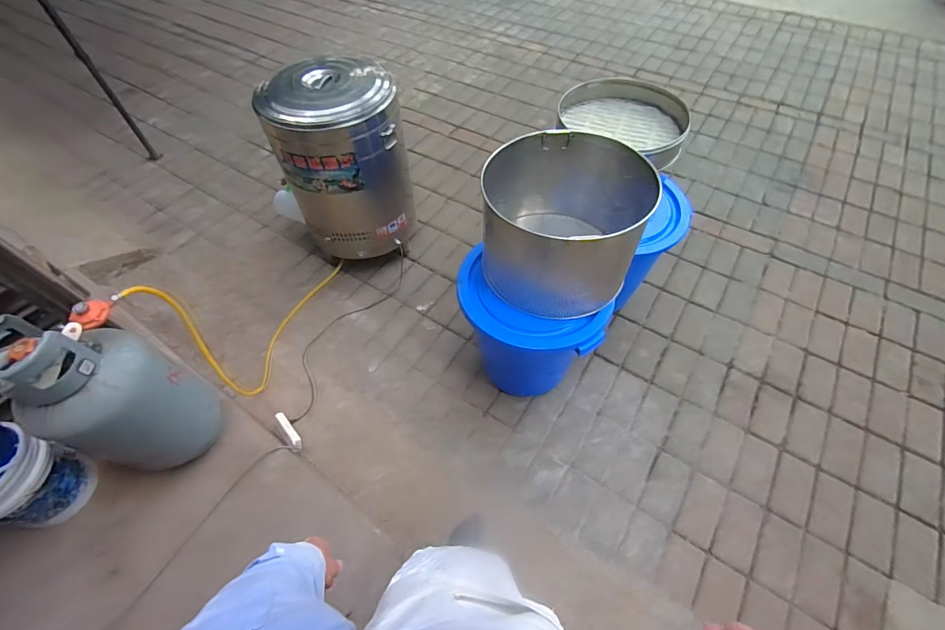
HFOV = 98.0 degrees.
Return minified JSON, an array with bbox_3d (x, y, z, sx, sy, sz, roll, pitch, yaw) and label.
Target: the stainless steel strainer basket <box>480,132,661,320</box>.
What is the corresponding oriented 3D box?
[{"bbox_3d":[0.292,-0.299,1.344,0.468,0.397,0.499,18,60,13],"label":"stainless steel strainer basket"}]

